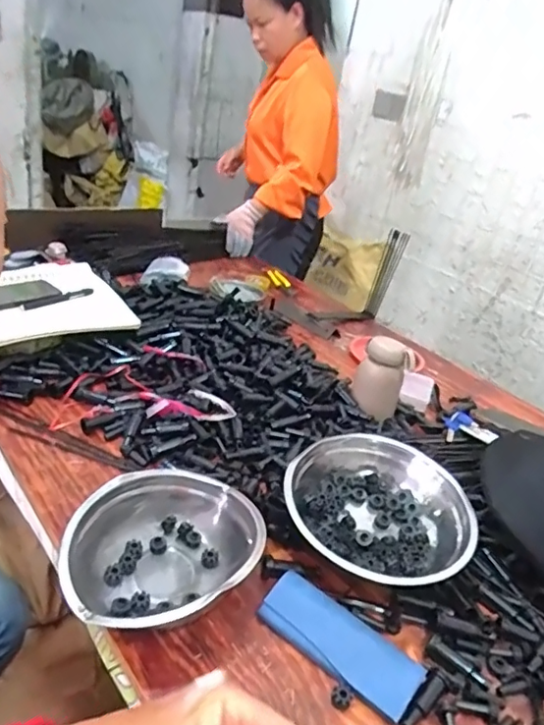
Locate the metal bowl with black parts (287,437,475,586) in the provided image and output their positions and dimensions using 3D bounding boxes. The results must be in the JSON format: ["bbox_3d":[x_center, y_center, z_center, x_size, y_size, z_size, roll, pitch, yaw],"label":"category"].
[{"bbox_3d":[0.128,0.179,0.663,0.218,0.086,0.187,16,46,19],"label":"metal bowl with black parts"}]

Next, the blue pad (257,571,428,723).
[{"bbox_3d":[0.065,0.272,0.537,0.158,0.028,0.056,24,35,28],"label":"blue pad"}]

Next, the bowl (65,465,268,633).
[{"bbox_3d":[-0.110,0.197,0.575,0.210,0.060,0.186,-8,33,-32],"label":"bowl"}]

